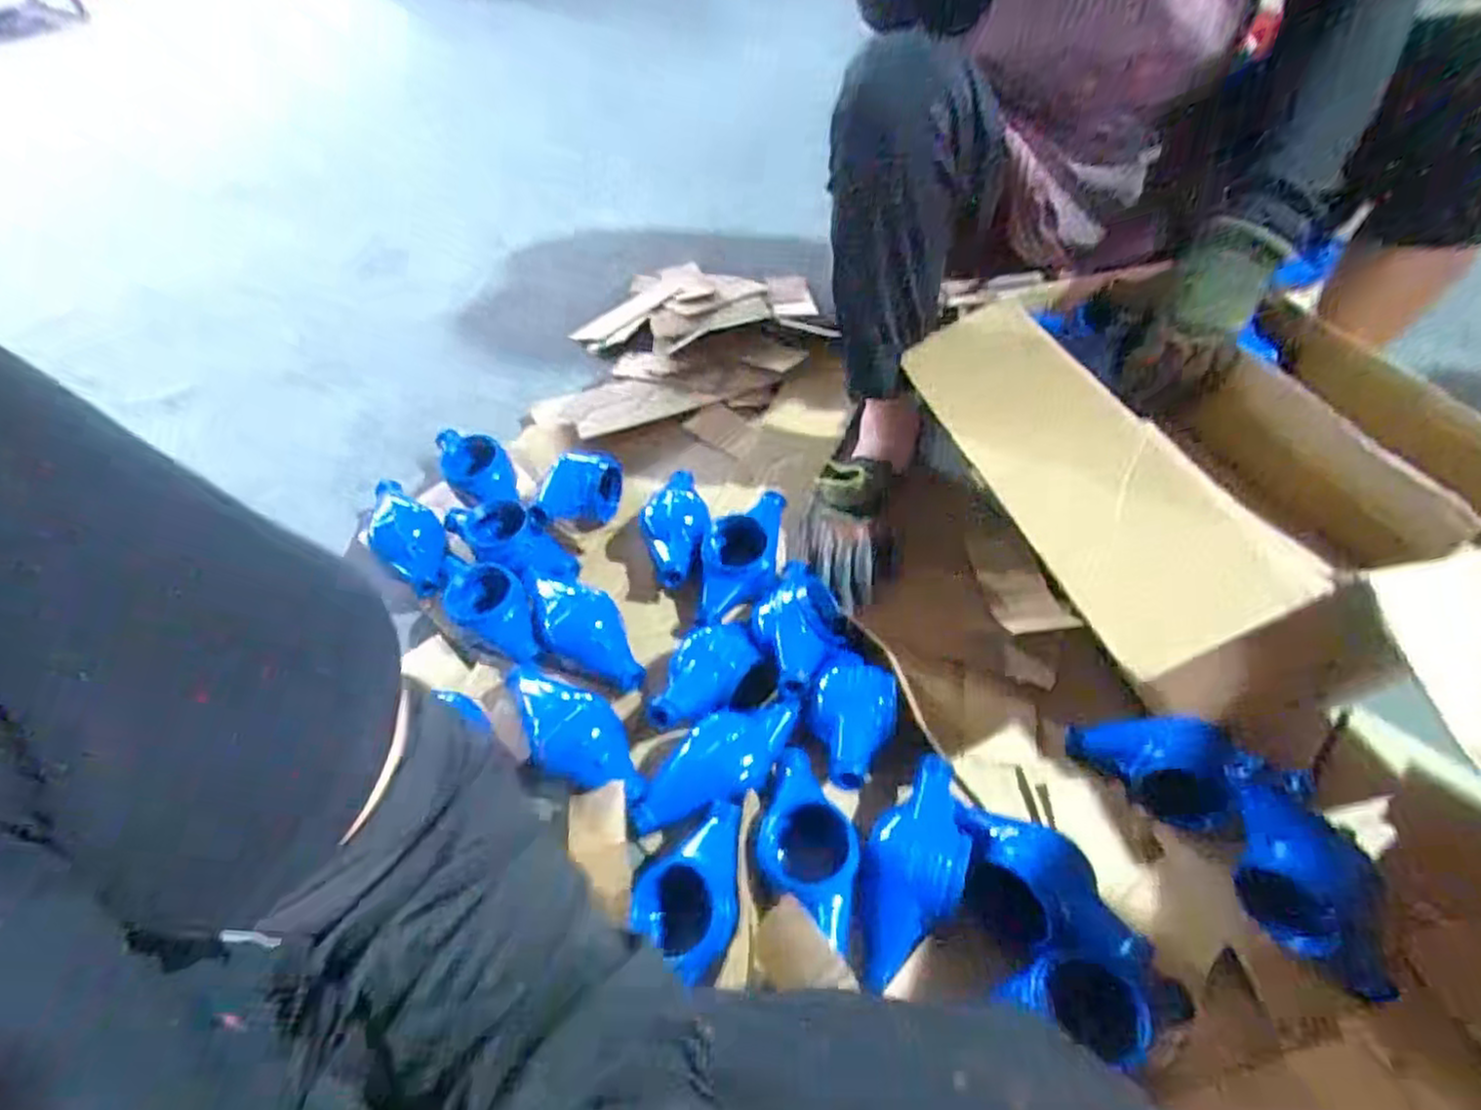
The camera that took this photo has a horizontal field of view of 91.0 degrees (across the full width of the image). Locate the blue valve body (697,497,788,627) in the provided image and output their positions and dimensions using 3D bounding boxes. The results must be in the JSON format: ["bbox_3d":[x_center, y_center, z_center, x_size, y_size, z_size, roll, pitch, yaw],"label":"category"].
[{"bbox_3d":[0.003,0.004,0.858,0.083,0.077,0.185,21,67,19],"label":"blue valve body"}]

